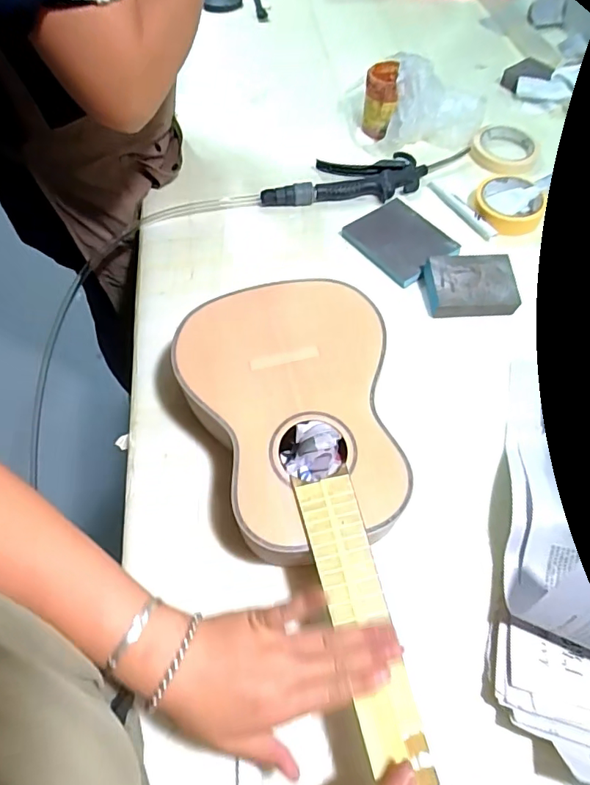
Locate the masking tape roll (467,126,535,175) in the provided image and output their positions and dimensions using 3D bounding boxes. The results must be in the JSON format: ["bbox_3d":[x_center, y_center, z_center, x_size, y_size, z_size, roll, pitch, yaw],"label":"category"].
[{"bbox_3d":[0.306,-0.353,0.724,0.087,0.022,0.088,0,59,0],"label":"masking tape roll"}]

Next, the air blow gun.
[{"bbox_3d":[0.066,-0.295,0.690,0.224,0.024,0.085,-5,58,-2],"label":"air blow gun"}]

